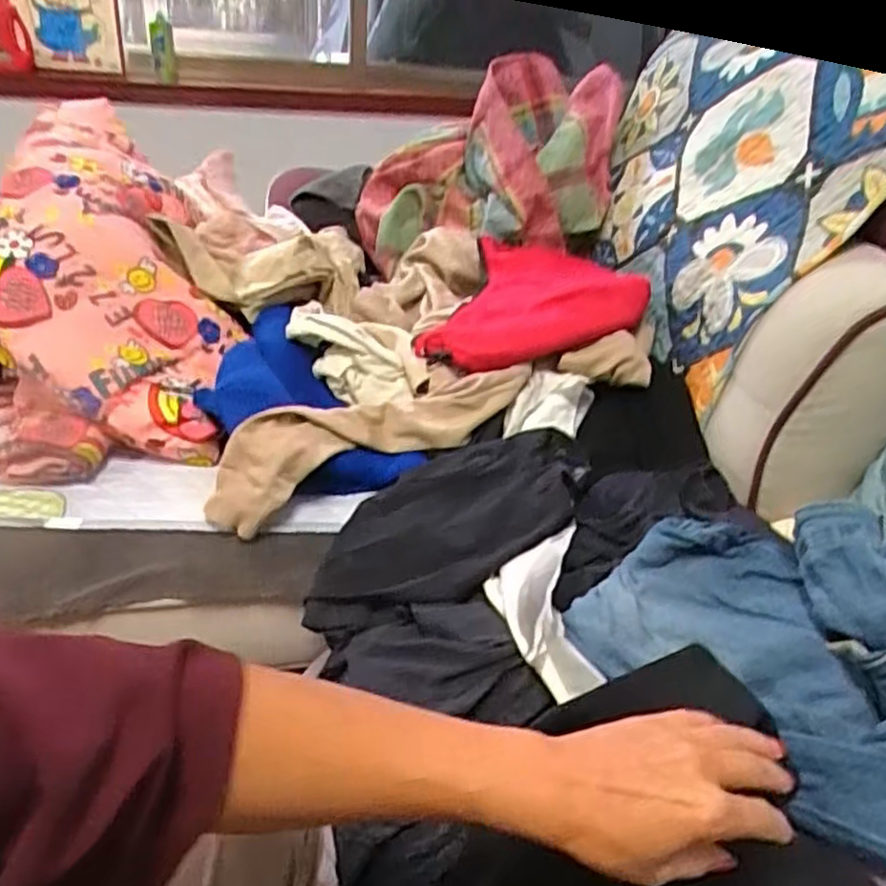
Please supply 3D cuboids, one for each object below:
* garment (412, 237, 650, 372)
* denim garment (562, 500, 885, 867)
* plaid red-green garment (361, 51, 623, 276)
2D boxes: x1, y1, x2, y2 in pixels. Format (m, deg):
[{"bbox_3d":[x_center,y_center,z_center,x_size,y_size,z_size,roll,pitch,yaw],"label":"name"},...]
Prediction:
[{"bbox_3d":[0.132,-0.186,1.008,0.272,0.094,0.328,15,33,14],"label":"garment"},{"bbox_3d":[0.288,0.165,0.557,0.365,0.156,0.204,16,33,16],"label":"denim garment"},{"bbox_3d":[0.059,-0.438,1.186,0.415,0.315,0.187,8,32,3],"label":"plaid red-green garment"}]

